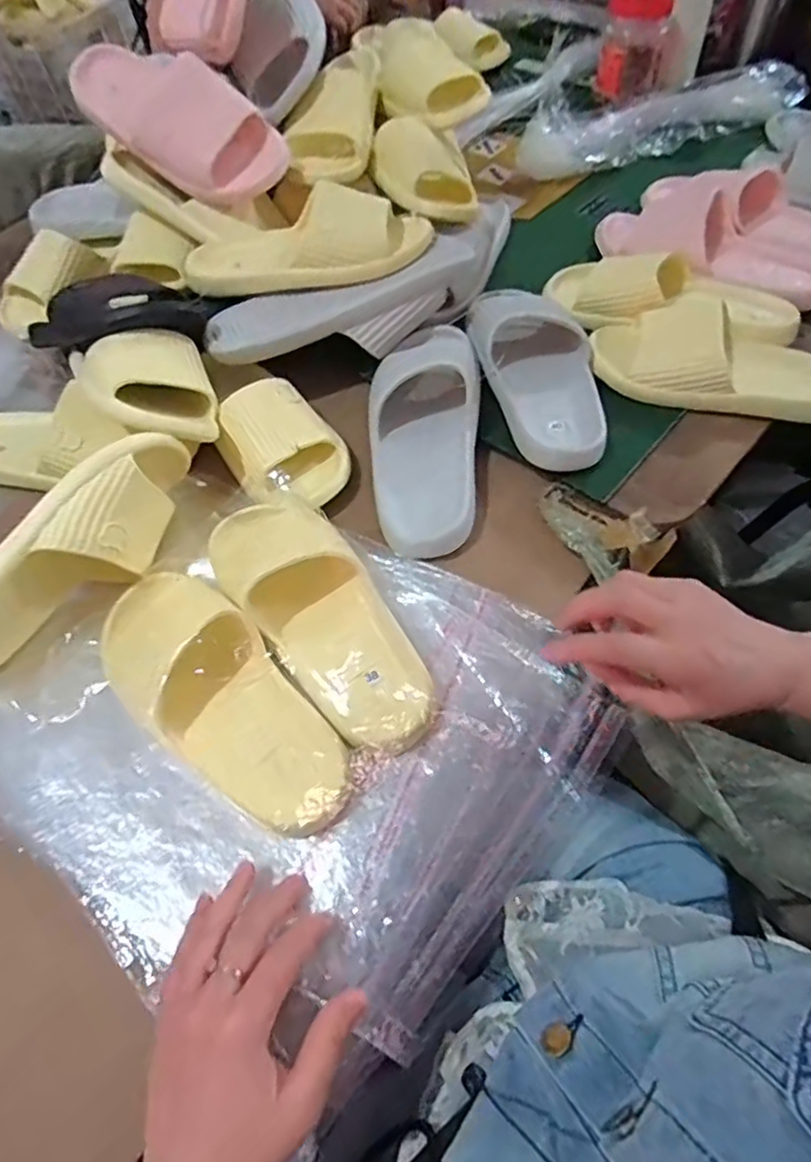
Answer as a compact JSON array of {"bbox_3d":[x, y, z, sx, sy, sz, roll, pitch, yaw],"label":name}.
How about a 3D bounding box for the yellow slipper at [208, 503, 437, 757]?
[{"bbox_3d":[-0.068,0.024,0.493,0.104,0.054,0.238,-36,62,-17],"label":"yellow slipper"}]

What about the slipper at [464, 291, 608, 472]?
[{"bbox_3d":[0.128,-0.213,0.626,0.106,0.057,0.249,-10,58,-2],"label":"slipper"}]

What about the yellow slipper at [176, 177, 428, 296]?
[{"bbox_3d":[-0.100,-0.345,0.639,0.244,0.059,0.083,-8,58,0],"label":"yellow slipper"}]

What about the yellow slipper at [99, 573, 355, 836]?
[{"bbox_3d":[-0.135,0.073,0.459,0.244,0.053,0.097,34,66,23],"label":"yellow slipper"}]

